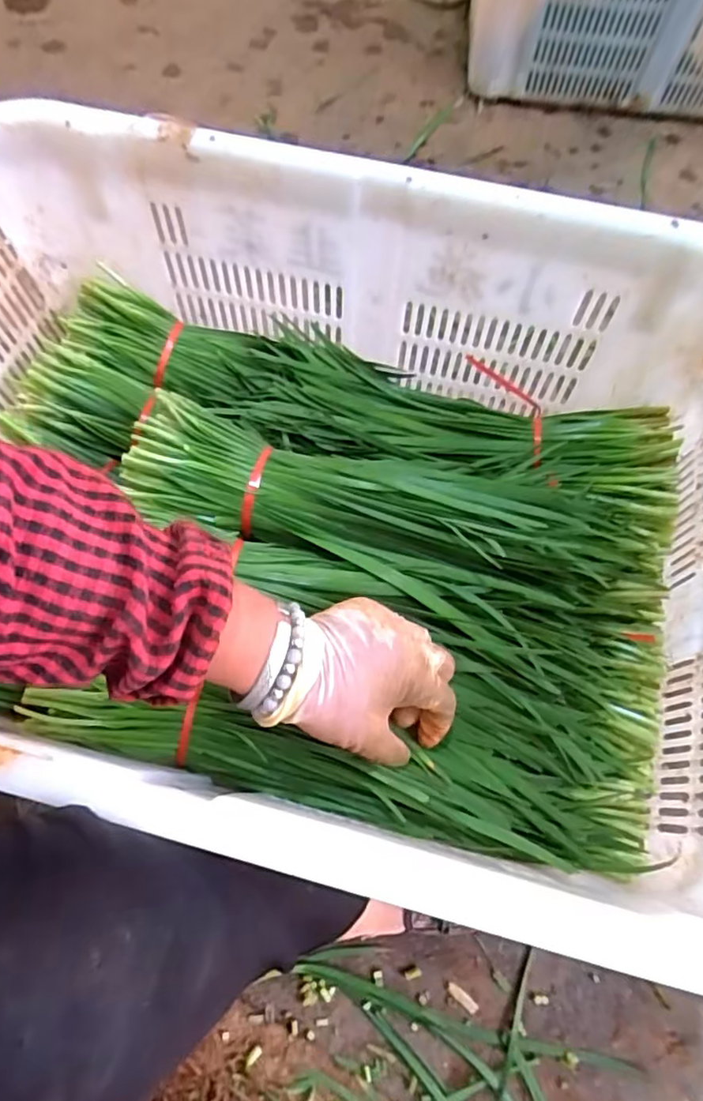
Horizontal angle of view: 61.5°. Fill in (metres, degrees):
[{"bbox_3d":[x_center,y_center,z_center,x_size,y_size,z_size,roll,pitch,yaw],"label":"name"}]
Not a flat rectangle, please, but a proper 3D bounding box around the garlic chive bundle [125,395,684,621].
[{"bbox_3d":[0.042,-0.032,0.468,0.425,0.049,0.110,10,67,4],"label":"garlic chive bundle"}]

